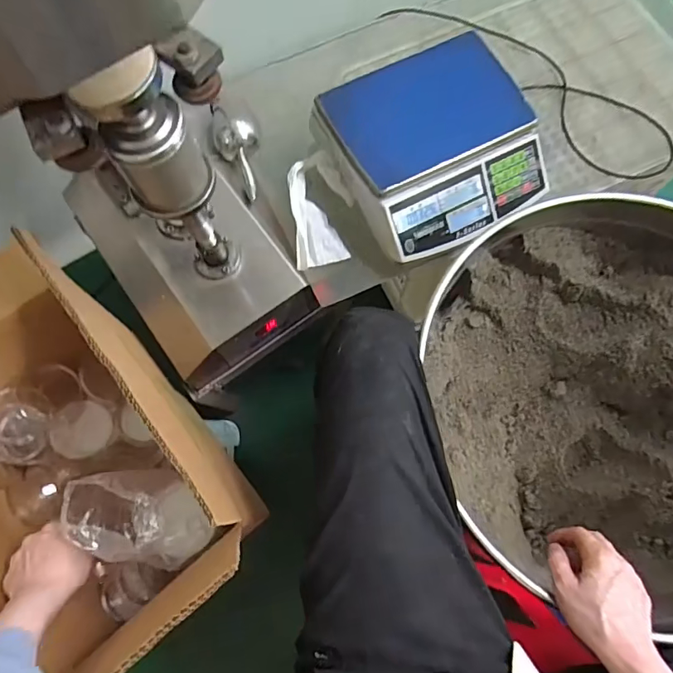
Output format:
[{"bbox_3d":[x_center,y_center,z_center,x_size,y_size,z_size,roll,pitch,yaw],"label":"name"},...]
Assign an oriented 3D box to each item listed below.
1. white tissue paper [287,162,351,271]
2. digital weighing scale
[{"bbox_3d":[-0.043,-0.192,0.782,0.081,0.066,0.173,-16,73,-5],"label":"white tissue paper"},{"bbox_3d":[0.145,-0.282,0.742,0.282,0.095,0.266,-26,75,-7],"label":"digital weighing scale"}]

